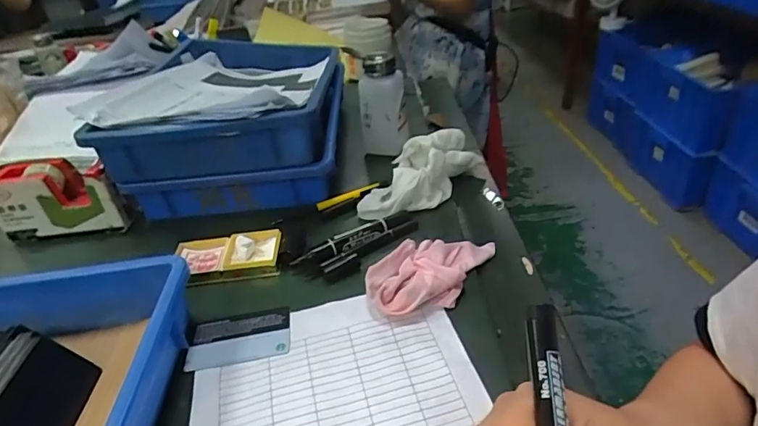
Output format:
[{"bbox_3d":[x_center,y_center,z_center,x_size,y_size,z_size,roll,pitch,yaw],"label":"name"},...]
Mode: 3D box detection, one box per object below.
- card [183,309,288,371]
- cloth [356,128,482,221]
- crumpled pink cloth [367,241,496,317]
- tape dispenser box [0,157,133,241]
[{"bbox_3d":[-0.118,0.106,0.403,0.084,0.004,0.050,-9,36,-2],"label":"card"},{"bbox_3d":[0.051,-0.055,0.554,0.075,0.059,0.175,24,44,35],"label":"cloth"},{"bbox_3d":[0.053,0.048,0.434,0.068,0.027,0.137,25,45,36],"label":"crumpled pink cloth"},{"bbox_3d":[-0.367,-0.020,0.547,0.142,0.076,0.053,-6,35,-1],"label":"tape dispenser box"}]

